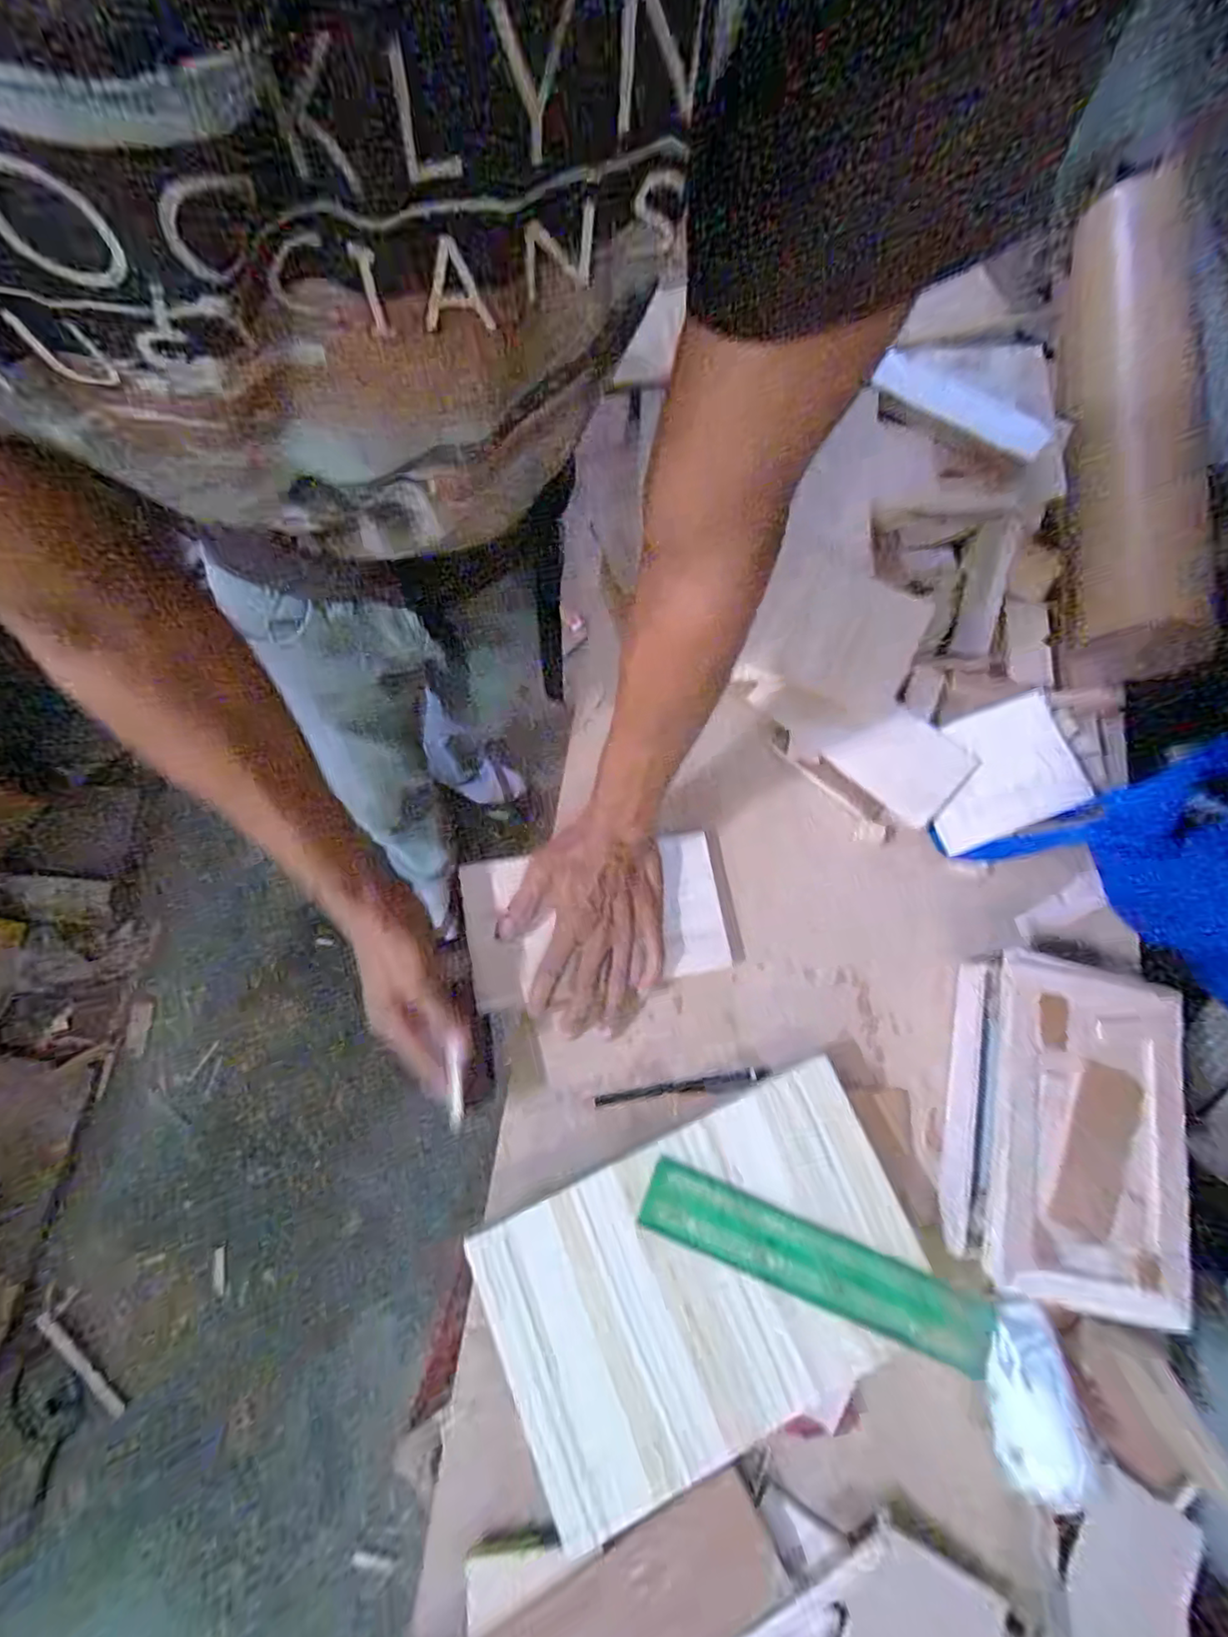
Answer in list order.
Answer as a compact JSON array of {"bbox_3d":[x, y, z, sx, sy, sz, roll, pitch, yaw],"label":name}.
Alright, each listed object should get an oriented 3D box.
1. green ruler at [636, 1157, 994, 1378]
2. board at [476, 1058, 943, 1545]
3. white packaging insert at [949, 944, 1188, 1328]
[{"bbox_3d":[0.141,0.313,0.432,0.253,0.007,0.045,24,77,2],"label":"green ruler"},{"bbox_3d":[0.065,0.317,0.425,0.289,0.006,0.185,-22,77,-10],"label":"board"},{"bbox_3d":[0.335,0.226,0.463,0.133,0.072,0.227,14,74,-1],"label":"white packaging insert"}]

